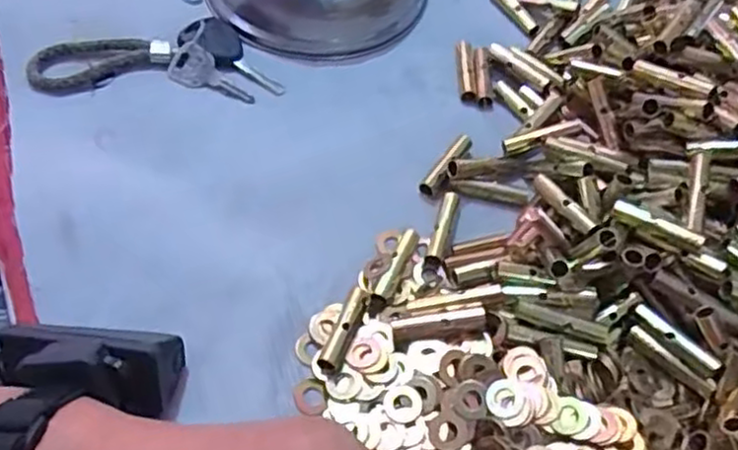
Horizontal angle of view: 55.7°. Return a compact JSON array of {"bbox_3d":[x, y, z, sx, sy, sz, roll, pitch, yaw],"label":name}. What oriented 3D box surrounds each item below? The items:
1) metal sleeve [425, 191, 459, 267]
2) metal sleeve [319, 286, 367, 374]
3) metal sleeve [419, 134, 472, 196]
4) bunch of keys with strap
[{"bbox_3d":[0.039,0.001,0.360,0.009,0.006,0.043,15,58,8],"label":"metal sleeve"},{"bbox_3d":[-0.011,0.047,0.322,0.009,0.012,0.043,17,59,9],"label":"metal sleeve"},{"bbox_3d":[0.043,-0.033,0.382,0.008,0.010,0.045,31,62,17],"label":"metal sleeve"},{"bbox_3d":[-0.122,-0.100,0.409,0.135,0.016,0.056,-1,58,-2],"label":"bunch of keys with strap"}]

